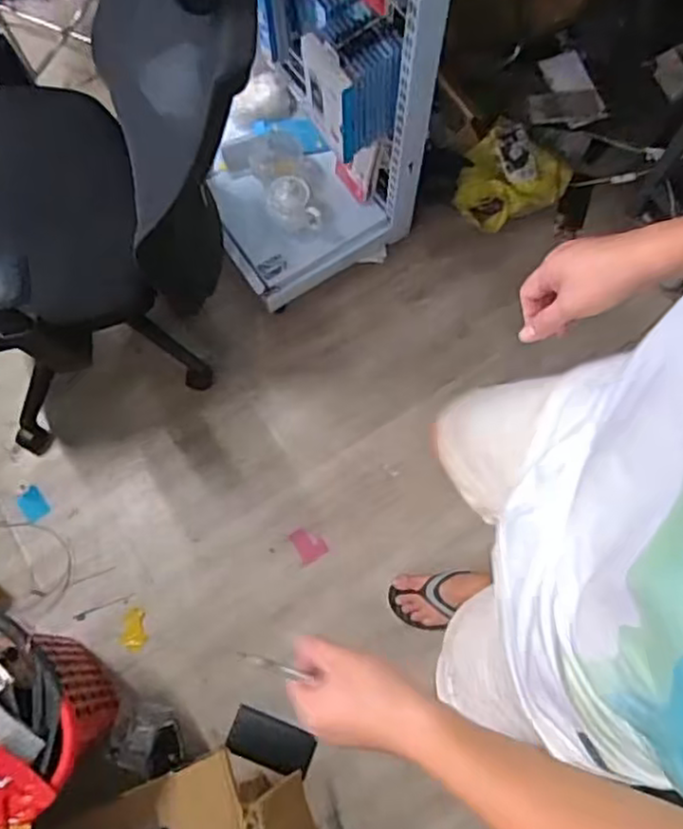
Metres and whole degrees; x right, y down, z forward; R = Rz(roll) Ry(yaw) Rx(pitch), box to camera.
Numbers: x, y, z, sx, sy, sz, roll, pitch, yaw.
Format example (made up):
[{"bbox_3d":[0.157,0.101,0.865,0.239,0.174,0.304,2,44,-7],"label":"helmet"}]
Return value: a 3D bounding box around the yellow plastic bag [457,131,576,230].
[{"bbox_3d":[0.396,-0.550,1.613,0.209,0.098,0.254,40,78,11],"label":"yellow plastic bag"}]

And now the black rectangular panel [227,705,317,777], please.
[{"bbox_3d":[-0.136,0.637,1.317,0.173,0.014,0.085,10,74,22],"label":"black rectangular panel"}]

